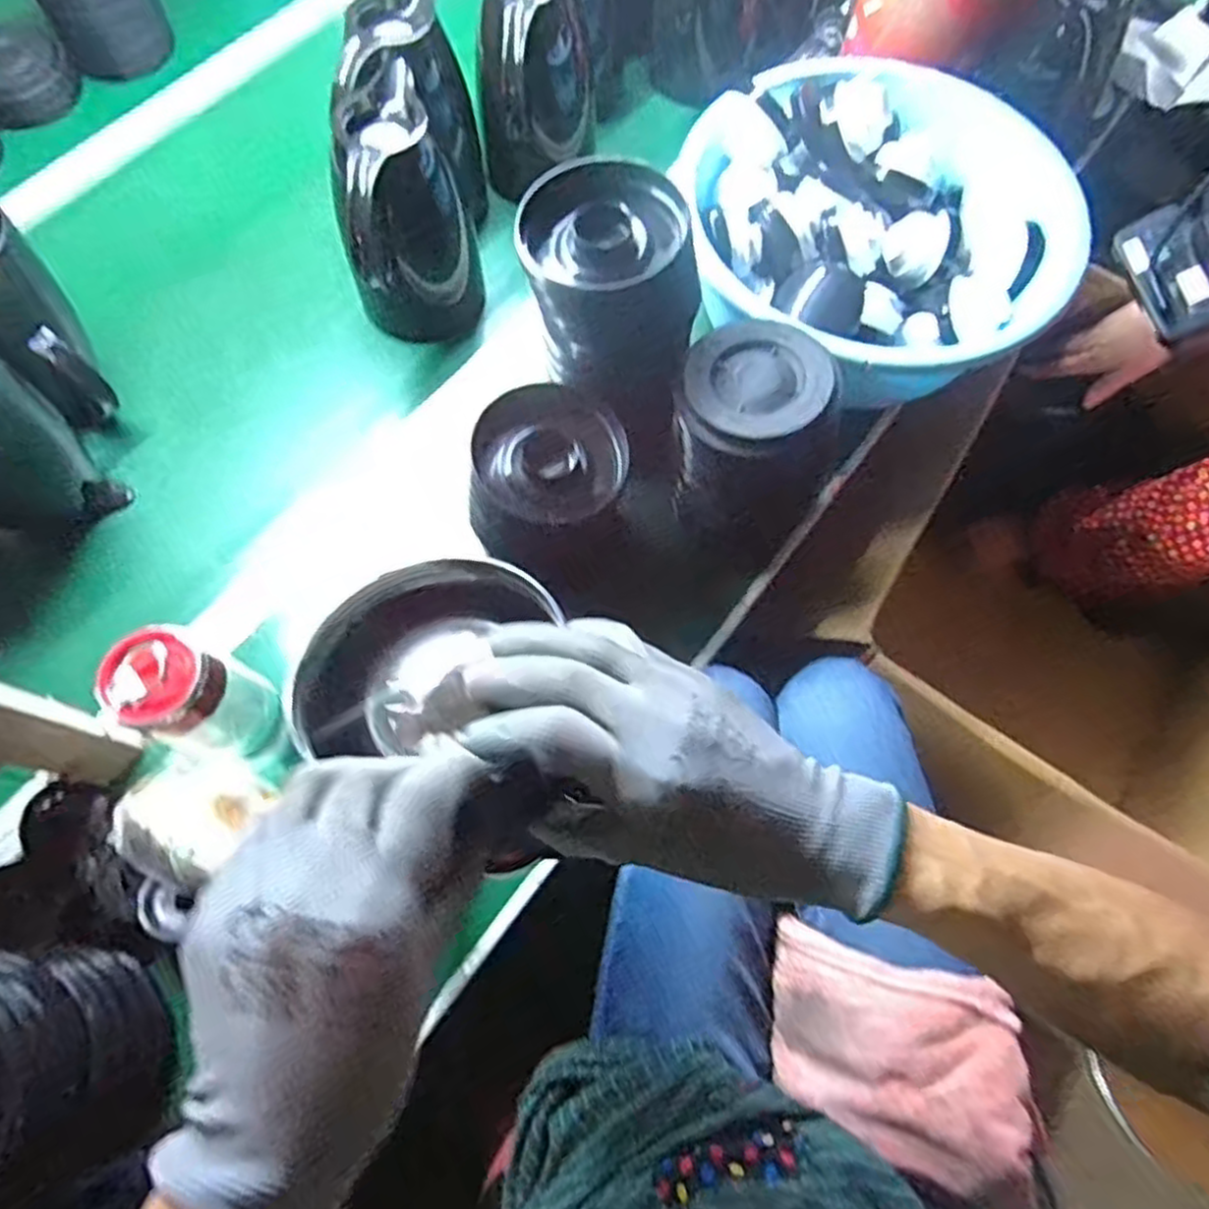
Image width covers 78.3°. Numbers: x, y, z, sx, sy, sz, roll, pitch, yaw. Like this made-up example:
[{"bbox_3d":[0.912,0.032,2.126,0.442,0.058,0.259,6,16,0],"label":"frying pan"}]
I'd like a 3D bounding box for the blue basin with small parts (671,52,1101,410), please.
[{"bbox_3d":[0.256,-0.360,0.702,0.323,0.106,0.335,0,69,0],"label":"blue basin with small parts"}]

